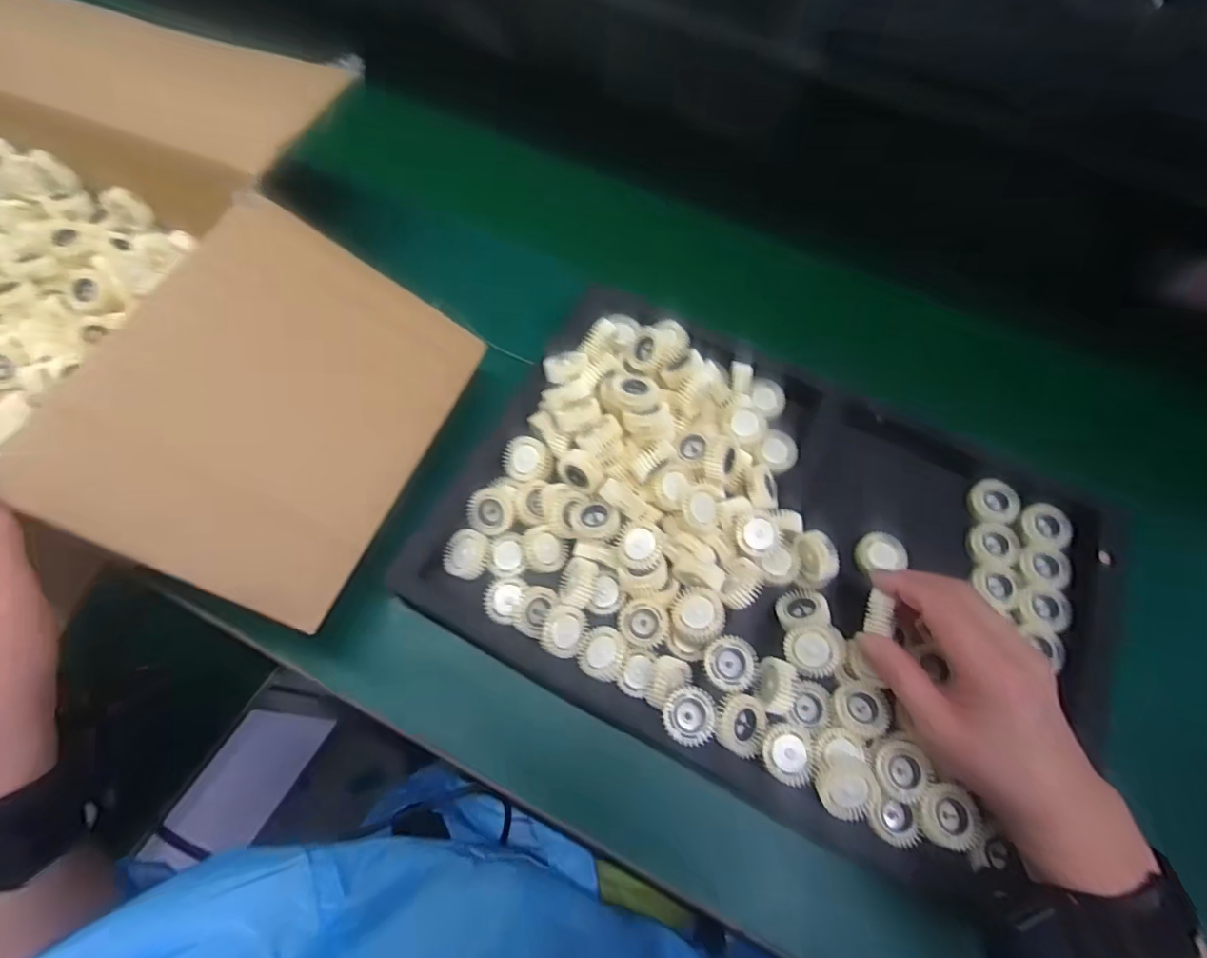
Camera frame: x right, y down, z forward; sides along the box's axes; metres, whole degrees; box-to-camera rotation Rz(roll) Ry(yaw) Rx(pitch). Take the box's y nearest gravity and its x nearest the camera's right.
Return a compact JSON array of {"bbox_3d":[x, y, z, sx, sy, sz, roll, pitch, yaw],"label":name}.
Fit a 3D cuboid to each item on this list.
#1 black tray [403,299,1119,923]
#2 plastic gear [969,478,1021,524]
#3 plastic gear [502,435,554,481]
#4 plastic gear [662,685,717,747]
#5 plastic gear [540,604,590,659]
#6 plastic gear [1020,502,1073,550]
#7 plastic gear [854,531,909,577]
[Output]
[{"bbox_3d":[0.100,0.038,0.365,0.369,0.054,0.270,25,72,12],"label":"black tray"},{"bbox_3d":[0.270,0.016,0.387,0.029,0.009,0.031,1,65,-3],"label":"plastic gear"},{"bbox_3d":[-0.053,-0.014,0.389,0.034,0.010,0.030,31,67,11],"label":"plastic gear"},{"bbox_3d":[0.048,0.137,0.325,0.029,0.017,0.031,16,66,4],"label":"plastic gear"},{"bbox_3d":[-0.023,0.095,0.348,0.028,0.012,0.031,12,65,2],"label":"plastic gear"},{"bbox_3d":[0.296,0.032,0.375,0.024,0.014,0.031,-15,67,-10],"label":"plastic gear"},{"bbox_3d":[0.187,0.049,0.380,0.028,0.013,0.025,-9,66,-7],"label":"plastic gear"}]

